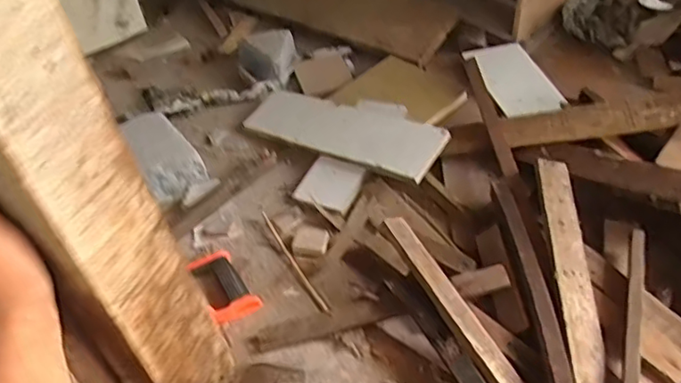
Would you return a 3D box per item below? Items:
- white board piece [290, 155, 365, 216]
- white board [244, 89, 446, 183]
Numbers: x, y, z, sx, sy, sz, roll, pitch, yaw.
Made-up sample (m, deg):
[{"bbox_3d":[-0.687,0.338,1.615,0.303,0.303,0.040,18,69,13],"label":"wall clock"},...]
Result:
[{"bbox_3d":[-0.022,-0.015,1.050,0.120,0.016,0.108,13,58,33],"label":"white board piece"},{"bbox_3d":[0.003,-0.118,1.112,0.394,0.014,0.132,19,61,30],"label":"white board"}]

